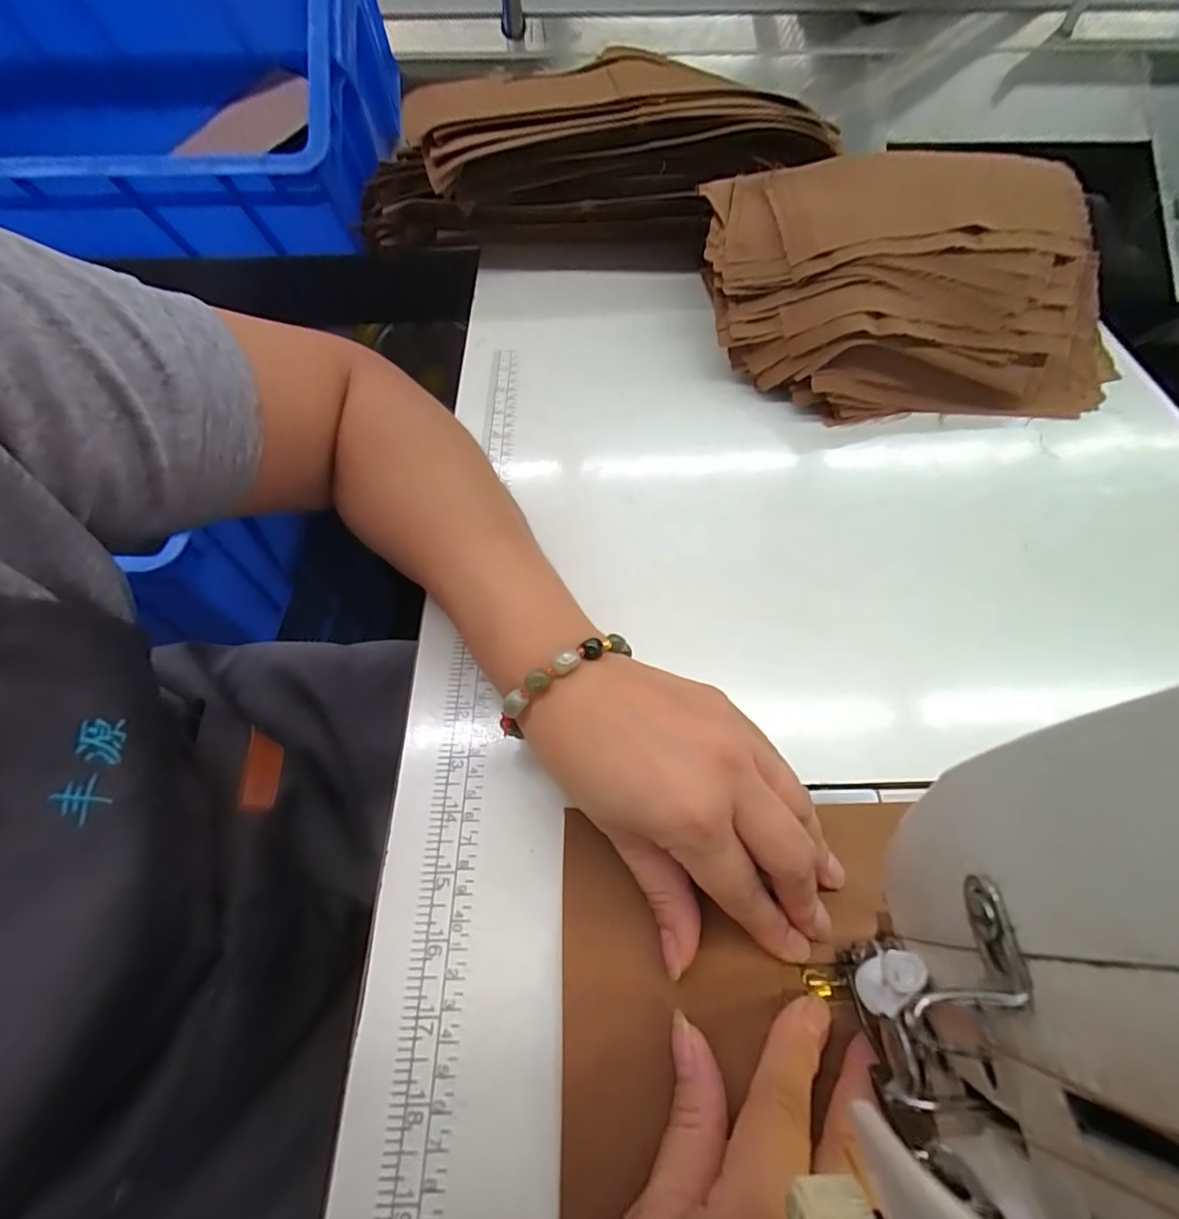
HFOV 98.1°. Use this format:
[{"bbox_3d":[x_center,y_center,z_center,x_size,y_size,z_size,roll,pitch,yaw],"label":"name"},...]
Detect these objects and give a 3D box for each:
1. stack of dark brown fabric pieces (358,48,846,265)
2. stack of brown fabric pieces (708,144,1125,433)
[{"bbox_3d":[-0.006,-0.400,0.472,0.430,0.121,0.141,4,60,3],"label":"stack of dark brown fabric pieces"},{"bbox_3d":[0.237,-0.256,0.387,0.288,0.105,0.209,-5,60,-2],"label":"stack of brown fabric pieces"}]

